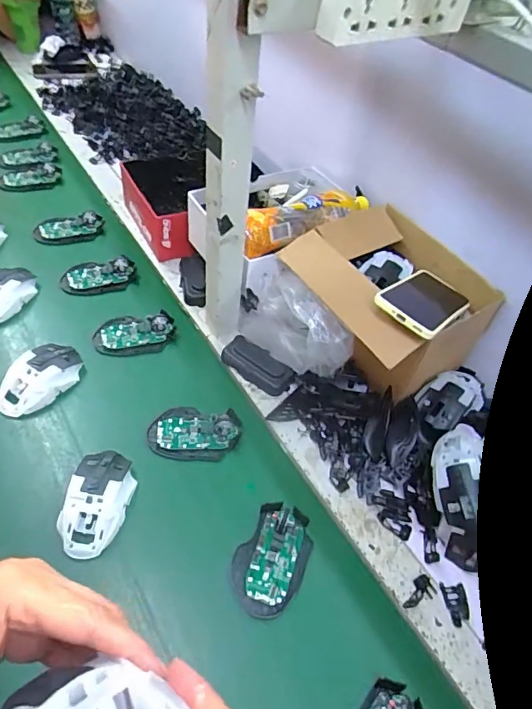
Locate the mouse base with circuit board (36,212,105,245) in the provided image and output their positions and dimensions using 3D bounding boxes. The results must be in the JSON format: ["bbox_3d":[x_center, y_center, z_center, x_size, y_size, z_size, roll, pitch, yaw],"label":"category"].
[{"bbox_3d":[-0.346,-0.220,0.831,0.113,0.022,0.062,-10,53,-12],"label":"mouse base with circuit board"}]

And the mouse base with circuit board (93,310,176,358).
[{"bbox_3d":[-0.194,-0.030,0.697,0.113,0.018,0.067,-7,52,-10],"label":"mouse base with circuit board"}]

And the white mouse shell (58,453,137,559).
[{"bbox_3d":[-0.187,0.163,0.525,0.068,0.043,0.122,8,51,2],"label":"white mouse shell"}]

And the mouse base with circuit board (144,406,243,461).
[{"bbox_3d":[-0.091,0.097,0.597,0.112,0.020,0.070,6,51,1],"label":"mouse base with circuit board"}]

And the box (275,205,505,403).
[{"bbox_3d":[0.156,-0.079,0.643,0.191,0.144,0.233,-29,58,-24],"label":"box"}]

